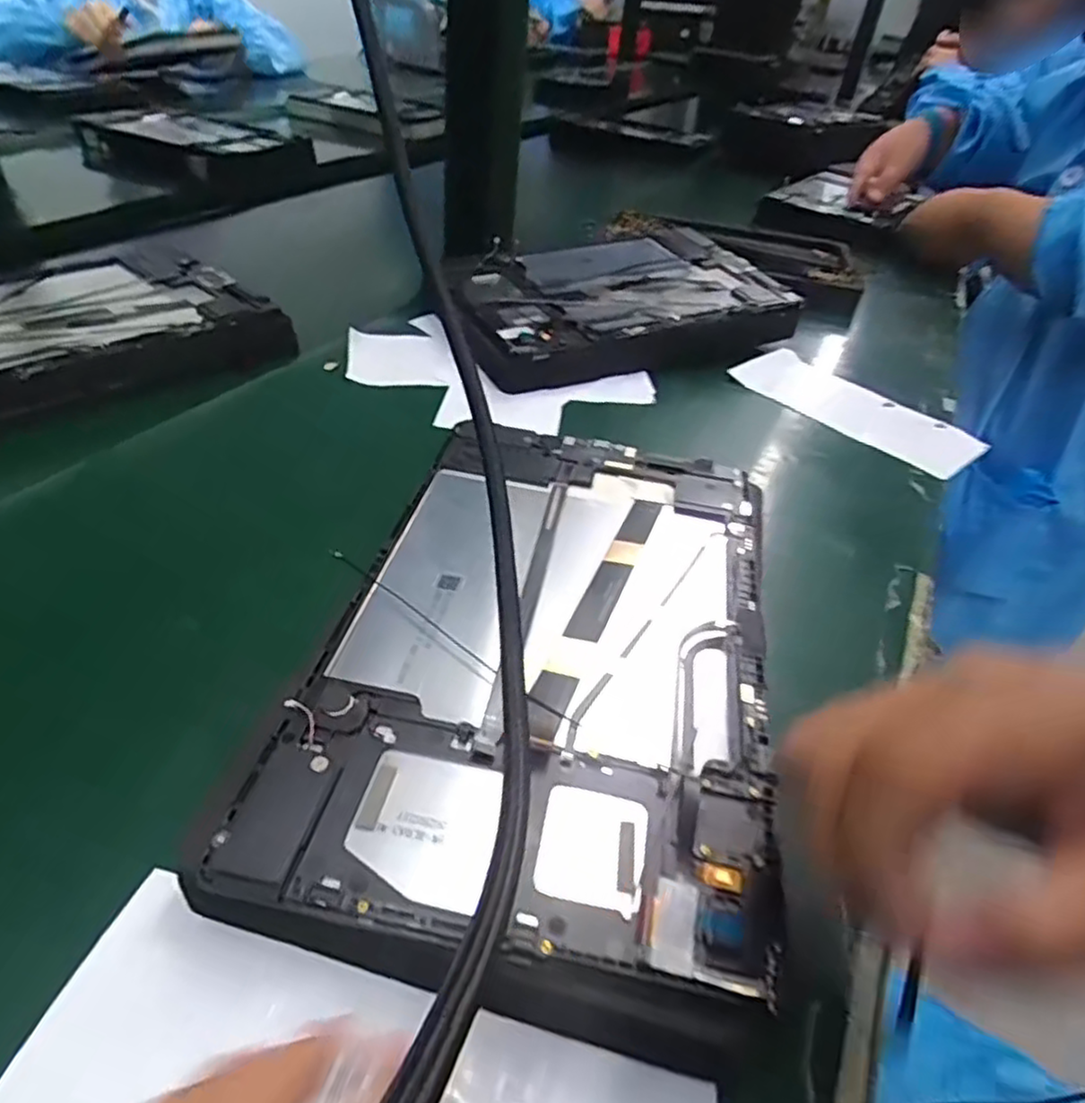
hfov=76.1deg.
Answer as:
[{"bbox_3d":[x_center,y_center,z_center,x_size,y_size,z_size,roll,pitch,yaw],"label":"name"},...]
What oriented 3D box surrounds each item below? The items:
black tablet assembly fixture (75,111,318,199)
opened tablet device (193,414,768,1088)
[{"bbox_3d":[-0.411,-0.465,0.812,0.274,0.052,0.139,31,44,23],"label":"black tablet assembly fixture"},{"bbox_3d":[0.006,0.031,0.260,0.147,0.025,0.239,11,41,7],"label":"opened tablet device"}]

